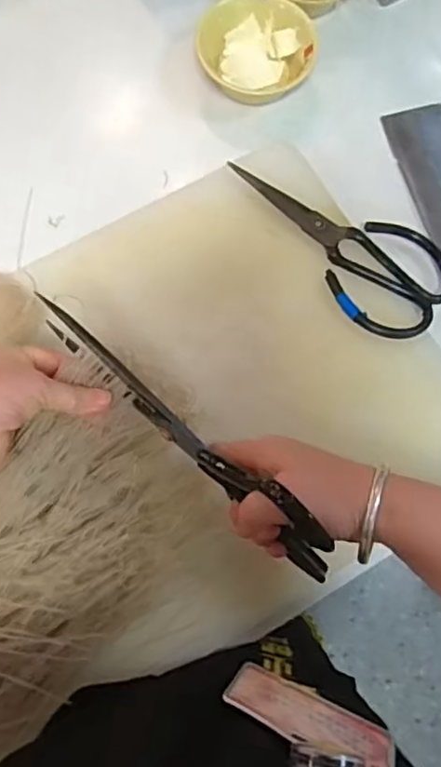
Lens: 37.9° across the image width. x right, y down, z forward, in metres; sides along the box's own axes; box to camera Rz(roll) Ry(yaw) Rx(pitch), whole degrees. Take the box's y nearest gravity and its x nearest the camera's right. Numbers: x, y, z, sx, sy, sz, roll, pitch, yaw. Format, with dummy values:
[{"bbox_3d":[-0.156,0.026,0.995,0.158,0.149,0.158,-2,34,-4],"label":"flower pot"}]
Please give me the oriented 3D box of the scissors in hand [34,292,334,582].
[{"bbox_3d":[-0.027,0.035,0.440,0.265,0.107,0.014,41,74,14],"label":"scissors in hand"}]

